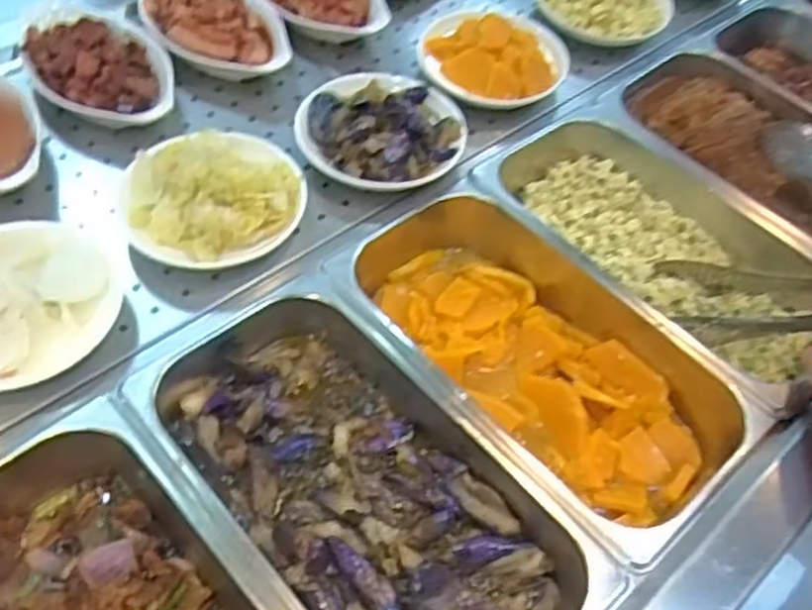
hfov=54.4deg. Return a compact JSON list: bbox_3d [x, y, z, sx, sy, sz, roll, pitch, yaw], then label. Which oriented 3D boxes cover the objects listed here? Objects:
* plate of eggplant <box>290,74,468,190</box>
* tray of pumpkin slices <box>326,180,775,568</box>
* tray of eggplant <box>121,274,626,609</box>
[{"bbox_3d":[-0.022,-0.158,0.696,0.148,0.034,0.130,9,52,1],"label":"plate of eggplant"},{"bbox_3d":[0.092,0.044,0.619,0.172,0.075,0.327,-34,63,-29],"label":"tray of pumpkin slices"},{"bbox_3d":[-0.035,0.127,0.535,0.174,0.064,0.329,-33,62,-28],"label":"tray of eggplant"}]

